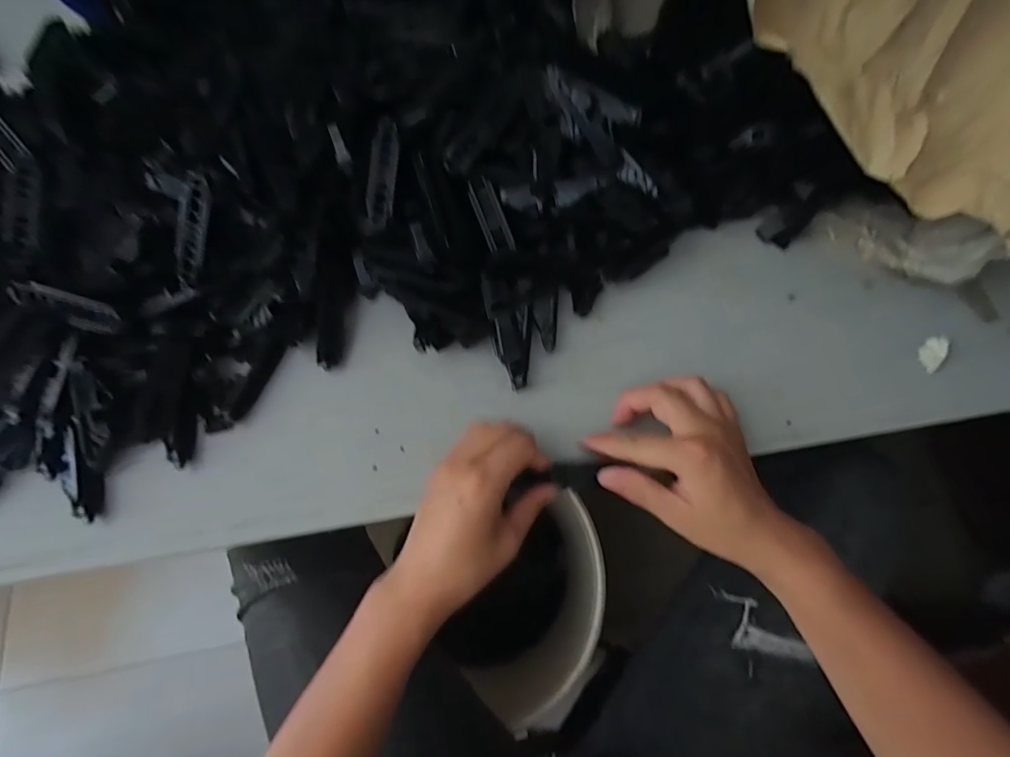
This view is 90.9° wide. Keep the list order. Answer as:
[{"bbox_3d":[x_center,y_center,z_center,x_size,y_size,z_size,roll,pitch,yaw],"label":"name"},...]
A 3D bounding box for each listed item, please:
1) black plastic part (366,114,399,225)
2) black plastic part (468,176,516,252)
[{"bbox_3d":[-0.089,-0.149,0.360,0.019,0.004,0.073,9,98,3],"label":"black plastic part"},{"bbox_3d":[-0.011,-0.124,0.380,0.020,0.004,0.056,-25,98,-8],"label":"black plastic part"}]

